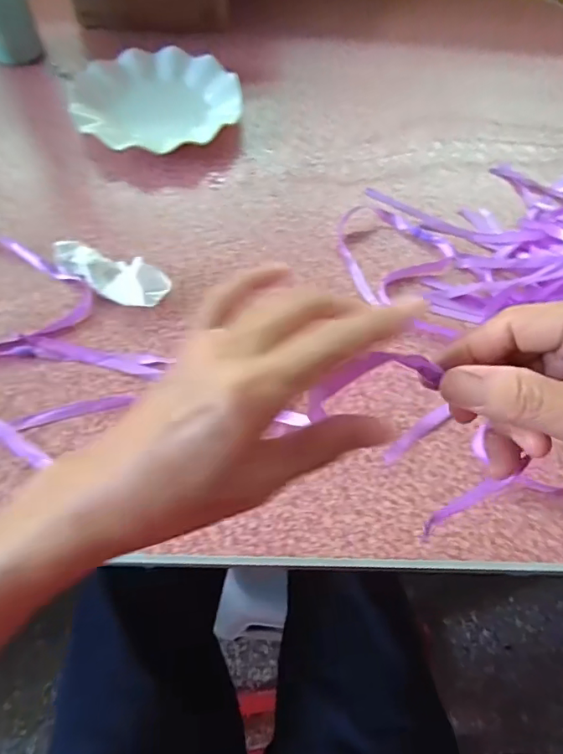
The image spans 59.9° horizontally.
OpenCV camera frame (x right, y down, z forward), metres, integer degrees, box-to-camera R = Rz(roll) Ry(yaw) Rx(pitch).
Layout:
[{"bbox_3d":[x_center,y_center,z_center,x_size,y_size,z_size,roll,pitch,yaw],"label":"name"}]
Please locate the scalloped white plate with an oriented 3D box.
[{"bbox_3d":[-0.139,-0.309,0.555,0.180,0.034,0.164,1,60,-2],"label":"scalloped white plate"}]

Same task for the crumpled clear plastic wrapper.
[{"bbox_3d":[-0.152,-0.092,0.438,0.109,0.024,0.041,24,62,11],"label":"crumpled clear plastic wrapper"}]

